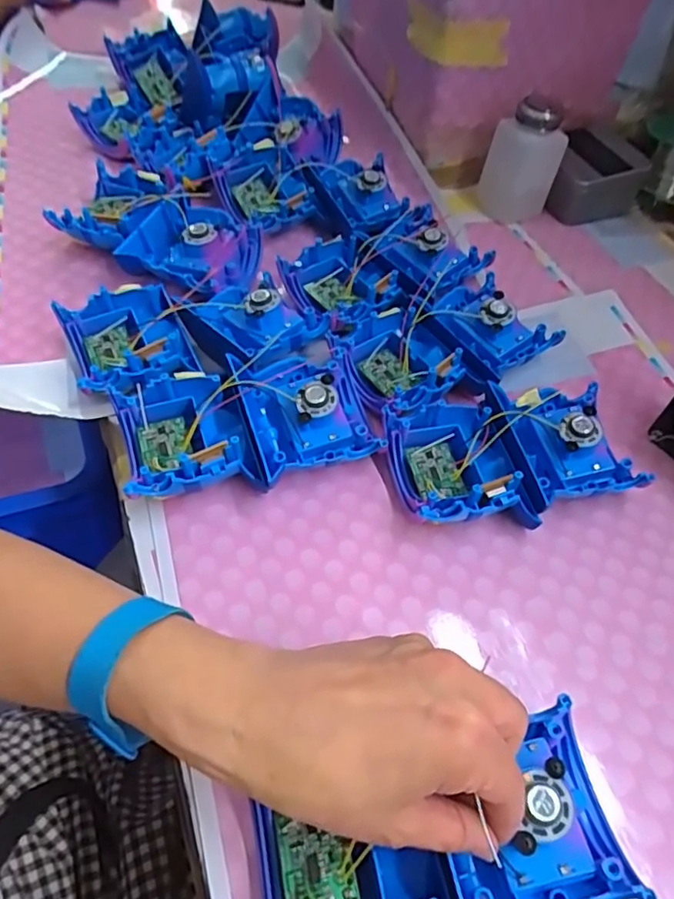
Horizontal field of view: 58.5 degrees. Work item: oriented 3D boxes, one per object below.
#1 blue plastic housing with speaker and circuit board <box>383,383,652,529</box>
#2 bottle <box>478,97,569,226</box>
[{"bbox_3d":[0.110,0.006,0.394,0.149,0.042,0.087,-9,53,-10],"label":"blue plastic housing with speaker and circuit board"},{"bbox_3d":[0.174,-0.268,0.569,0.066,0.097,0.068,16,53,5],"label":"bottle"}]

